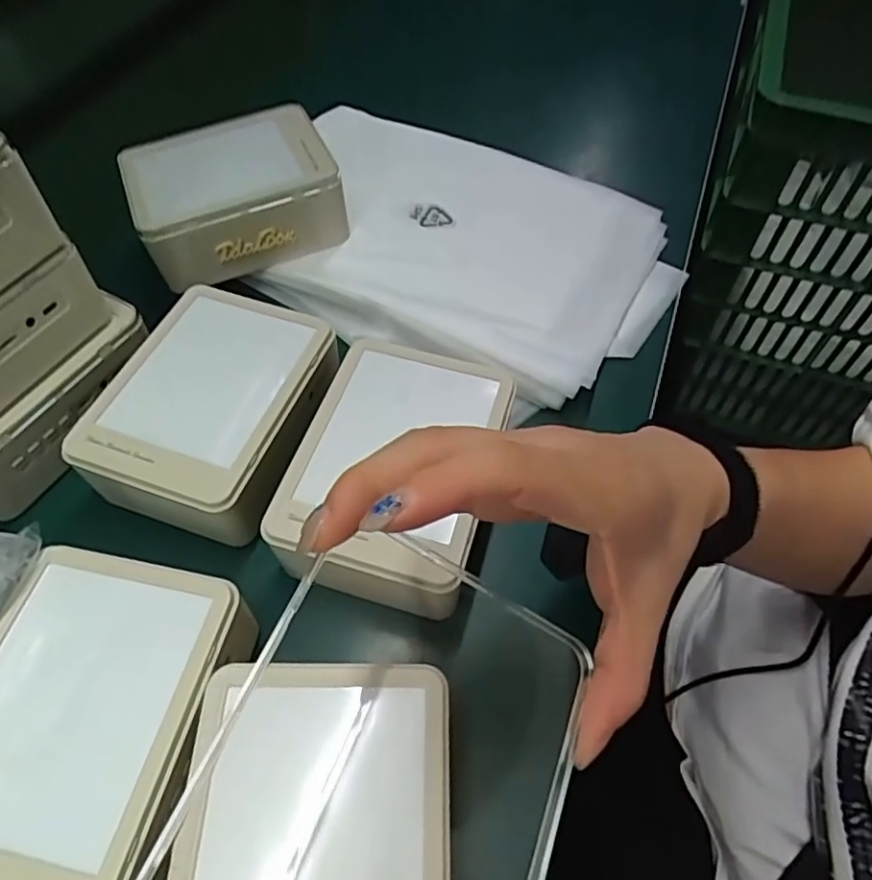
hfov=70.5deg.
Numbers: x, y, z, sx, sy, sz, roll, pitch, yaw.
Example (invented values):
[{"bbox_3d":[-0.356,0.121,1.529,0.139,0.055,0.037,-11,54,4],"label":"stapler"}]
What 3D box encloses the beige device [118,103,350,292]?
[{"bbox_3d":[-0.148,-0.182,0.455,0.138,0.062,0.104,-20,58,-12],"label":"beige device"}]

